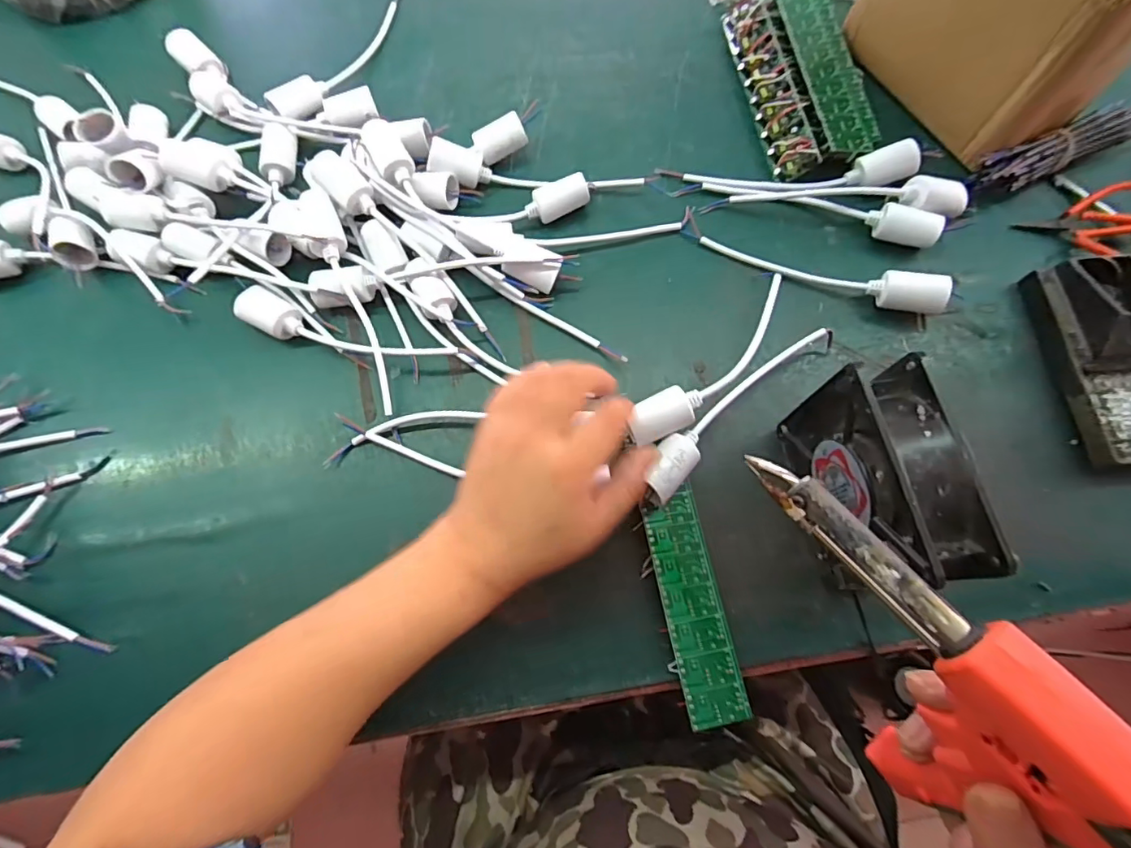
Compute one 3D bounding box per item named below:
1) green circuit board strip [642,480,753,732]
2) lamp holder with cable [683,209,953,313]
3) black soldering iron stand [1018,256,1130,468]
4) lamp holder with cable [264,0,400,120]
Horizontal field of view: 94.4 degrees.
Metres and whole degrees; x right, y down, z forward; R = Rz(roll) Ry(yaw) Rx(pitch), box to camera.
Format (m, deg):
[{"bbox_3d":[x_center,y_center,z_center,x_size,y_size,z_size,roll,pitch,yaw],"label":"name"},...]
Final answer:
[{"bbox_3d":[0.083,0.116,0.342,0.037,0.004,0.143,-9,71,-7],"label":"green circuit board strip"},{"bbox_3d":[0.194,-0.129,0.414,0.210,0.035,0.039,20,74,7],"label":"lamp holder with cable"},{"bbox_3d":[0.402,-0.048,0.375,0.081,0.042,0.156,-3,72,0],"label":"black soldering iron stand"},{"bbox_3d":[-0.208,-0.365,0.506,0.044,0.027,0.205,25,74,9],"label":"lamp holder with cable"}]

